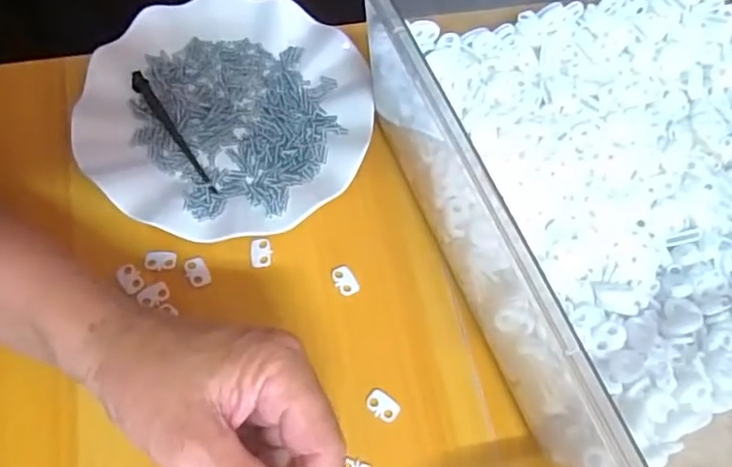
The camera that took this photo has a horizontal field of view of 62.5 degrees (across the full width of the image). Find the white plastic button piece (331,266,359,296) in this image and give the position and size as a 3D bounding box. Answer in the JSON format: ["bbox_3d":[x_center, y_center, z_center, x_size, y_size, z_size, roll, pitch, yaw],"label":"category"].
[{"bbox_3d":[-0.013,0.029,0.371,0.013,0.004,0.019,-24,75,-11],"label":"white plastic button piece"}]

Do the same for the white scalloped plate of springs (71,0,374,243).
[{"bbox_3d":[-0.088,-0.078,0.403,0.178,0.032,0.179,1,66,-2],"label":"white scalloped plate of springs"}]

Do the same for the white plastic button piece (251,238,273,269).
[{"bbox_3d":[-0.065,0.013,0.373,0.013,0.008,0.017,-3,66,-4],"label":"white plastic button piece"}]

